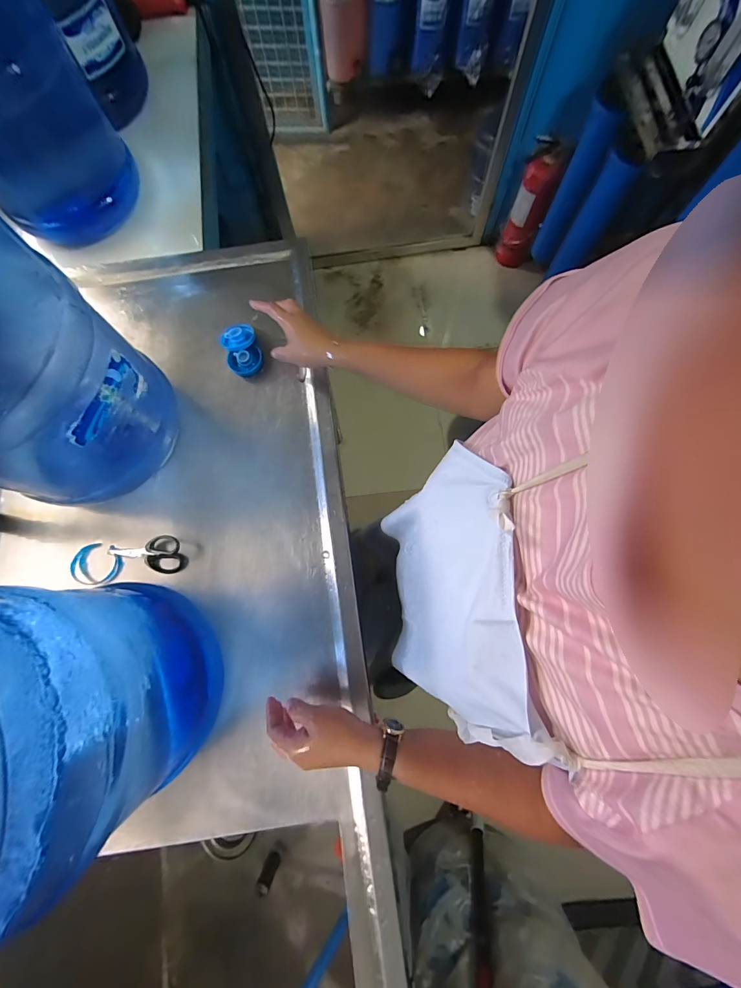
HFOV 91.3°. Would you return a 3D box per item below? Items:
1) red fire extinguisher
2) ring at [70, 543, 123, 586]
[{"bbox_3d":[0.621,-1.106,1.428,0.137,0.436,0.149,0,77,1],"label":"red fire extinguisher"},{"bbox_3d":[-0.400,0.102,0.530,0.068,0.012,0.058,3,77,2],"label":"ring"}]

